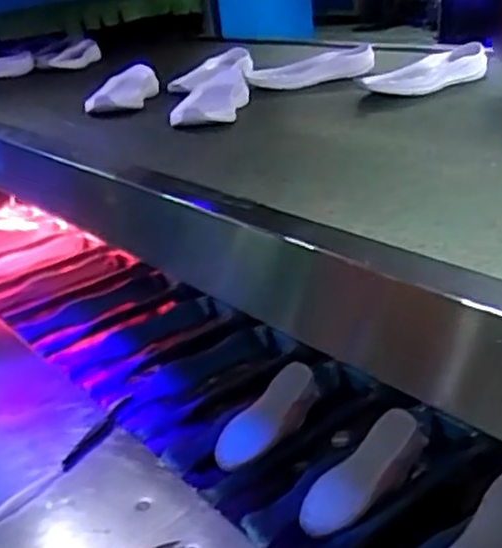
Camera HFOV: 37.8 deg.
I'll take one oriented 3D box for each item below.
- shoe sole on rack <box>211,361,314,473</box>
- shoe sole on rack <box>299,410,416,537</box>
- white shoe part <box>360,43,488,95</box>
[{"bbox_3d":[0.020,0.212,1.096,0.067,0.025,0.202,15,48,41],"label":"shoe sole on rack"},{"bbox_3d":[0.145,0.262,0.965,0.201,0.023,0.064,-44,34,-11],"label":"shoe sole on rack"},{"bbox_3d":[0.256,-0.303,1.096,0.184,0.049,0.073,-16,25,-11],"label":"white shoe part"}]

